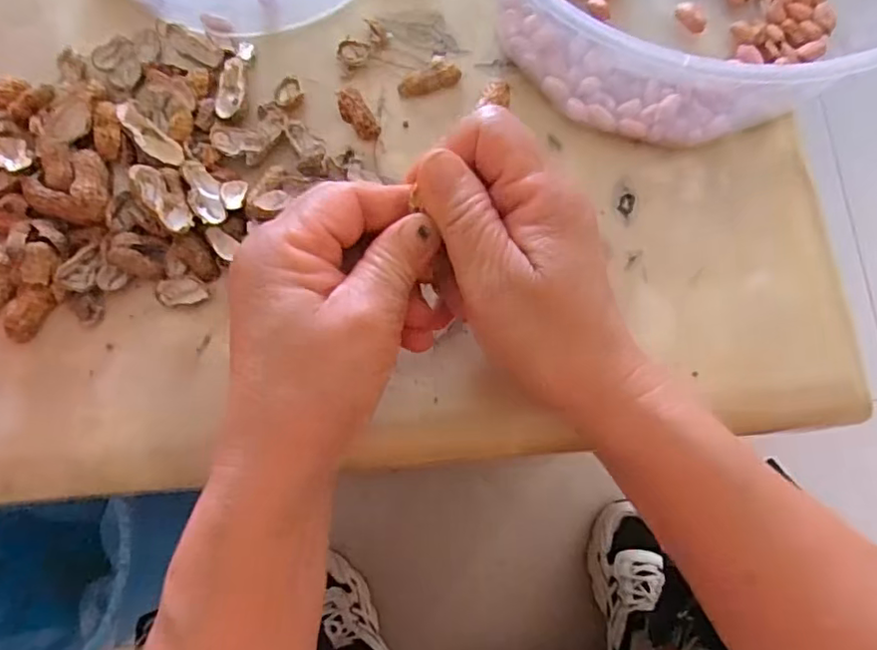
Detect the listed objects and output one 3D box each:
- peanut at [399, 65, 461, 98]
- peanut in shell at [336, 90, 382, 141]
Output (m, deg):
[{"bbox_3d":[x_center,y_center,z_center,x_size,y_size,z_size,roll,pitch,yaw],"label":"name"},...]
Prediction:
[{"bbox_3d":[-0.004,-0.126,0.306,0.032,0.009,0.009,-14,76,-3],"label":"peanut"},{"bbox_3d":[-0.040,-0.105,0.298,0.013,0.013,0.024,-31,77,-7],"label":"peanut in shell"}]

